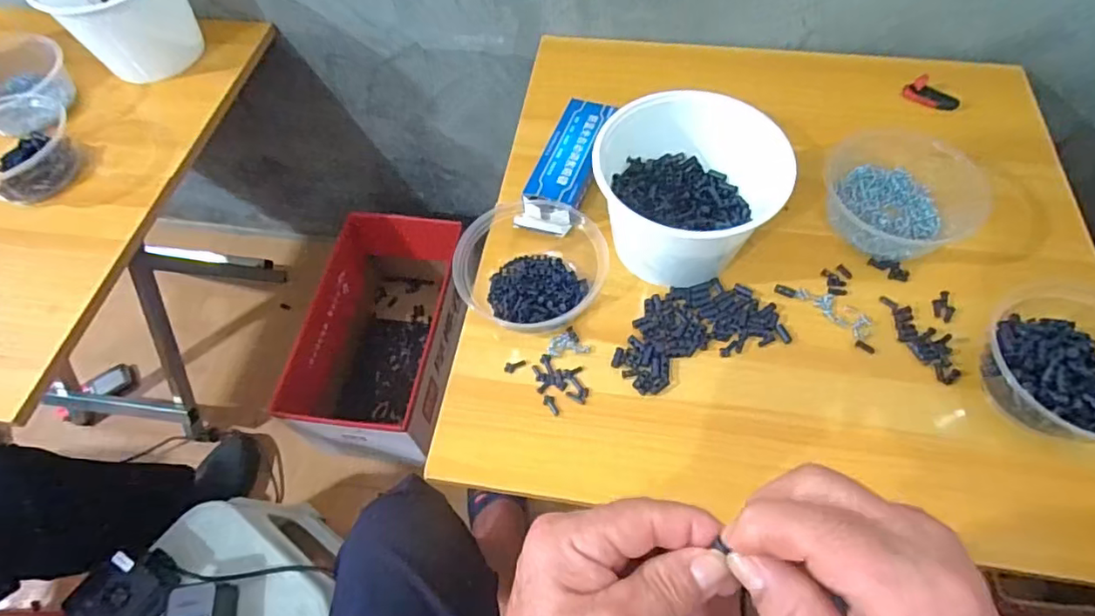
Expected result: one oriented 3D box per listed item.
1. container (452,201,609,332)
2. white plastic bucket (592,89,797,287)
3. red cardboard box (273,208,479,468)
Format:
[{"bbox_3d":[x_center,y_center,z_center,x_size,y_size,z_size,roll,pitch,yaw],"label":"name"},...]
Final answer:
[{"bbox_3d":[-0.021,-0.047,0.532,0.130,0.053,0.135,-1,60,1],"label":"container"},{"bbox_3d":[0.119,-0.111,0.528,0.144,0.111,0.133,-1,60,1],"label":"white plastic bucket"},{"bbox_3d":[-0.276,0.029,1.009,0.220,0.182,0.446,6,60,5],"label":"red cardboard box"}]

